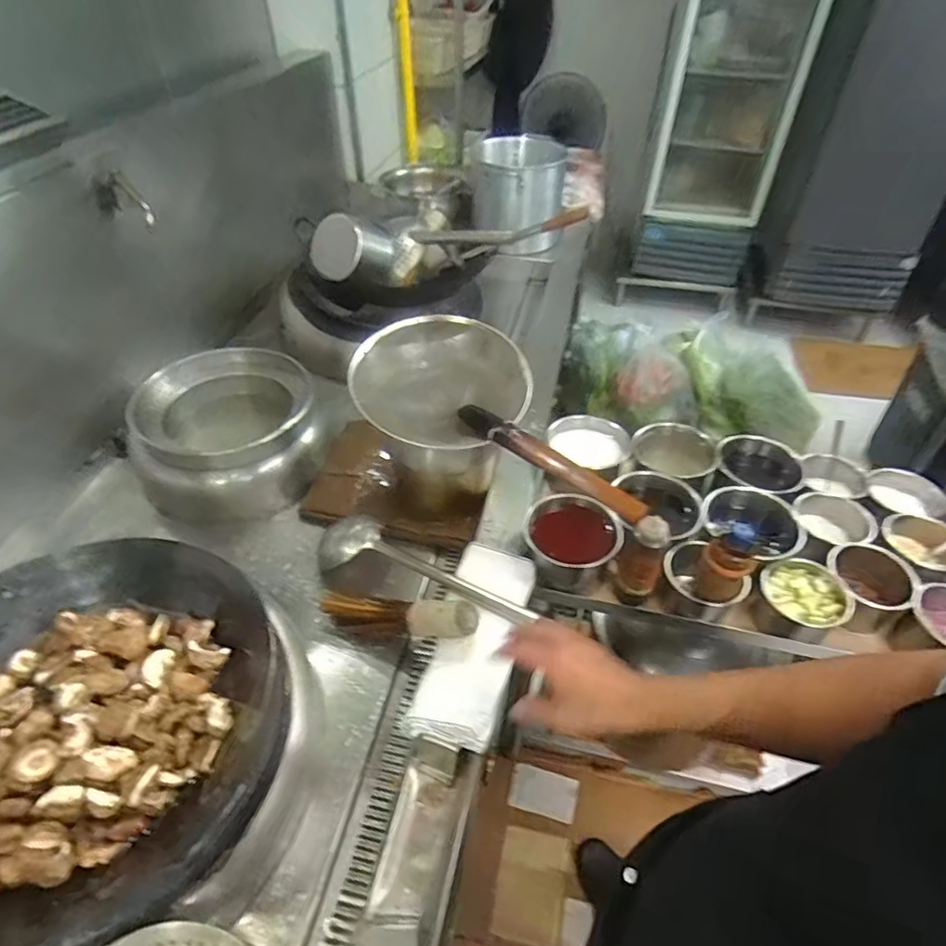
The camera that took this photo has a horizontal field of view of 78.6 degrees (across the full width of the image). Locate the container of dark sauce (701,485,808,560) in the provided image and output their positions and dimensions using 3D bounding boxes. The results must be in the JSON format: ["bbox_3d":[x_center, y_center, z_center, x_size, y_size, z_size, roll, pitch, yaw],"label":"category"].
[{"bbox_3d":[0.489,0.095,1.013,0.152,0.067,0.157,0,44,0],"label":"container of dark sauce"}]

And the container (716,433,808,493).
[{"bbox_3d":[0.553,-0.005,1.124,0.158,0.074,0.169,24,49,23],"label":"container"}]

